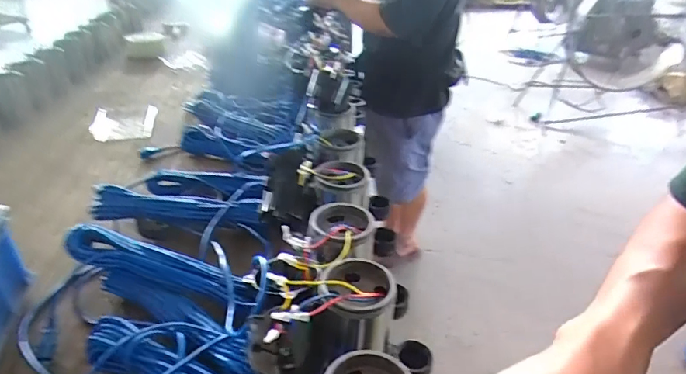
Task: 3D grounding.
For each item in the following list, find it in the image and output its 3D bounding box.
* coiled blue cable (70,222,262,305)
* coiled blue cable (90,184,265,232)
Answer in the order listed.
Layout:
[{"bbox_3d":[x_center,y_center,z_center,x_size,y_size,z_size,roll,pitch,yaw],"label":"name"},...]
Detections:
[{"bbox_3d":[-0.288,0.130,0.753,0.313,0.089,0.076,8,32,10],"label":"coiled blue cable"},{"bbox_3d":[-0.311,0.048,0.898,0.309,0.089,0.068,0,32,-2],"label":"coiled blue cable"}]

